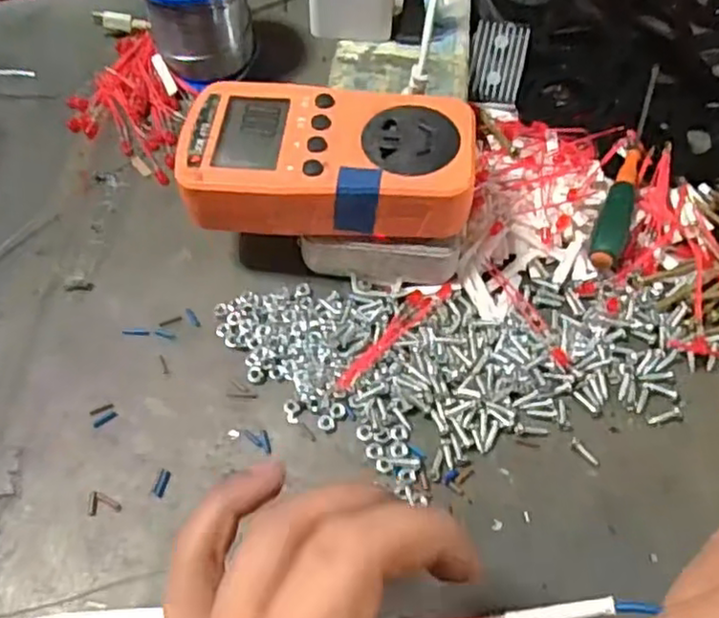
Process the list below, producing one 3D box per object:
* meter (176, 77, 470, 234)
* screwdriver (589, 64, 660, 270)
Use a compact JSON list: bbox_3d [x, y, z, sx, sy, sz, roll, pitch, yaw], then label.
[{"bbox_3d":[-0.013,-0.068,0.300,0.124,0.032,0.064,4,59,1],"label":"meter"},{"bbox_3d":[0.144,-0.076,0.352,0.016,0.015,0.145,22,62,12],"label":"screwdriver"}]

